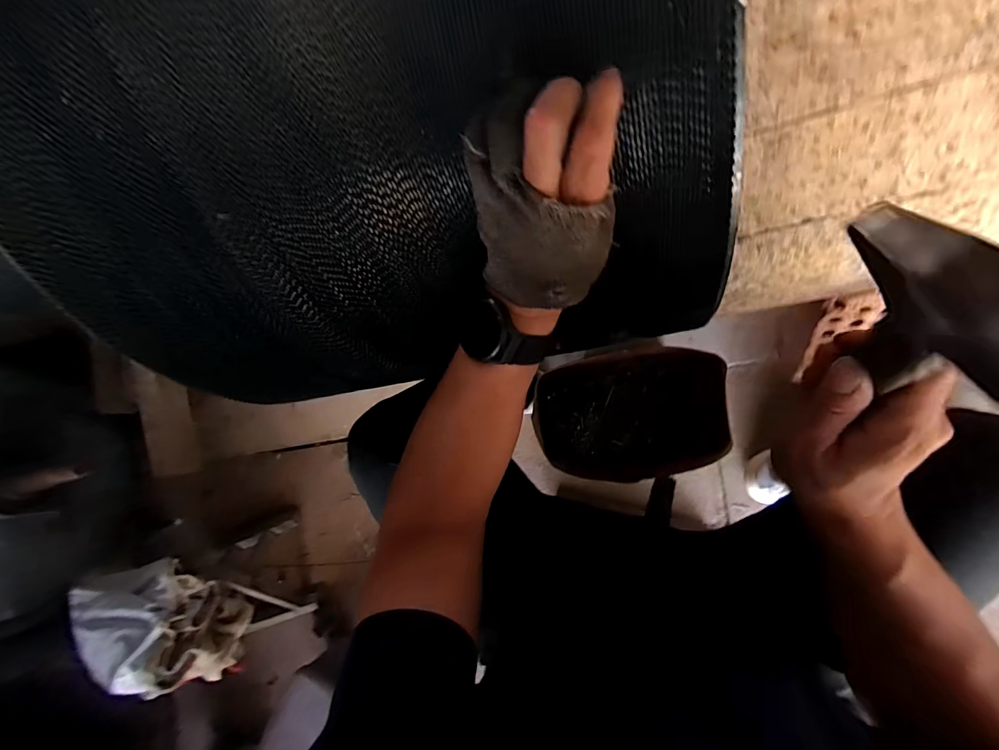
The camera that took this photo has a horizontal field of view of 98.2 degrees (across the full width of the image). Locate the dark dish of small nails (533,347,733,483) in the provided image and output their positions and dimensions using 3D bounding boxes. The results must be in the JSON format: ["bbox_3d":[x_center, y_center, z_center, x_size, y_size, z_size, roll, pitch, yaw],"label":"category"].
[{"bbox_3d":[0.138,0.045,0.472,0.191,0.050,0.138,-7,84,7],"label":"dark dish of small nails"}]

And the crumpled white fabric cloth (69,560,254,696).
[{"bbox_3d":[-0.660,0.482,0.822,0.279,0.154,0.225,-20,83,5],"label":"crumpled white fabric cloth"}]

